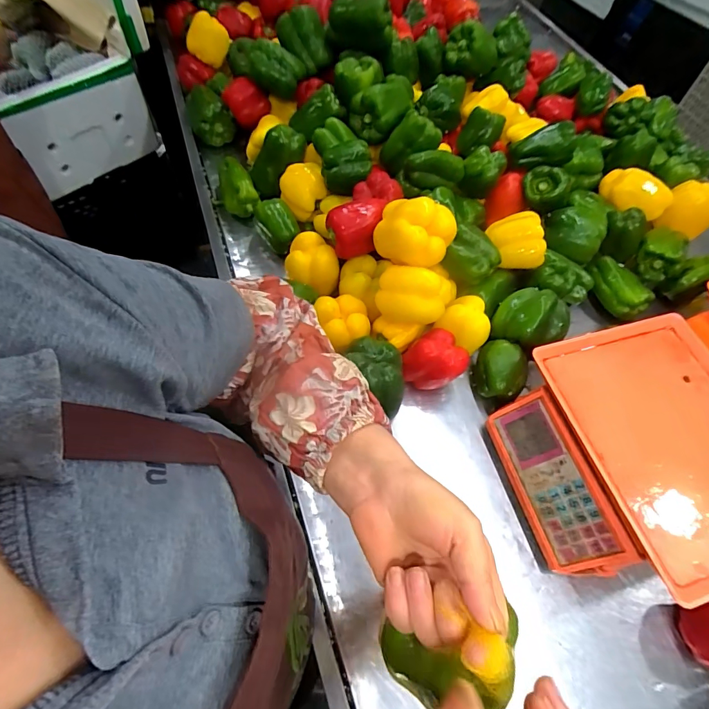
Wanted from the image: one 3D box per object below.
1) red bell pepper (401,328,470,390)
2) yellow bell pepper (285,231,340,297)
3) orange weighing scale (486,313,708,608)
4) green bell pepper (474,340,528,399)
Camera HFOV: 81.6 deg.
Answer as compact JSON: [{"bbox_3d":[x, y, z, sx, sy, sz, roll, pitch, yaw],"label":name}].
[{"bbox_3d":[0.116,0.016,0.605,0.077,0.095,0.075,-34,68,-20],"label":"red bell pepper"},{"bbox_3d":[-0.061,-0.140,0.649,0.085,0.065,0.068,19,62,7],"label":"yellow bell pepper"},{"bbox_3d":[0.353,0.130,0.532,0.289,0.130,0.291,-14,63,-11],"label":"orange weighing scale"},{"bbox_3d":[0.217,0.026,0.616,0.076,0.074,0.075,2,61,-3],"label":"green bell pepper"}]

